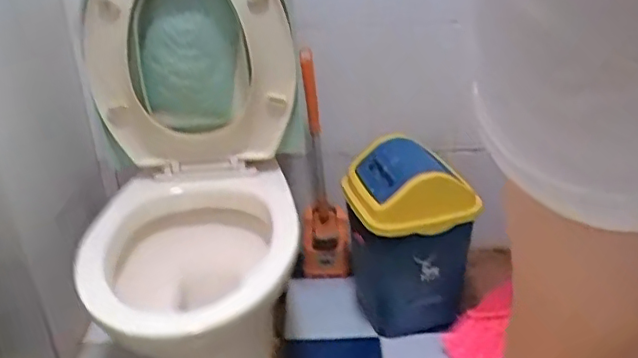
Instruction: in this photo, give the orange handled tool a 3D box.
[{"bbox_3d":[0.017,0.001,1.358,0.117,0.559,0.089,-3,28,-2],"label":"orange handled tool"}]

